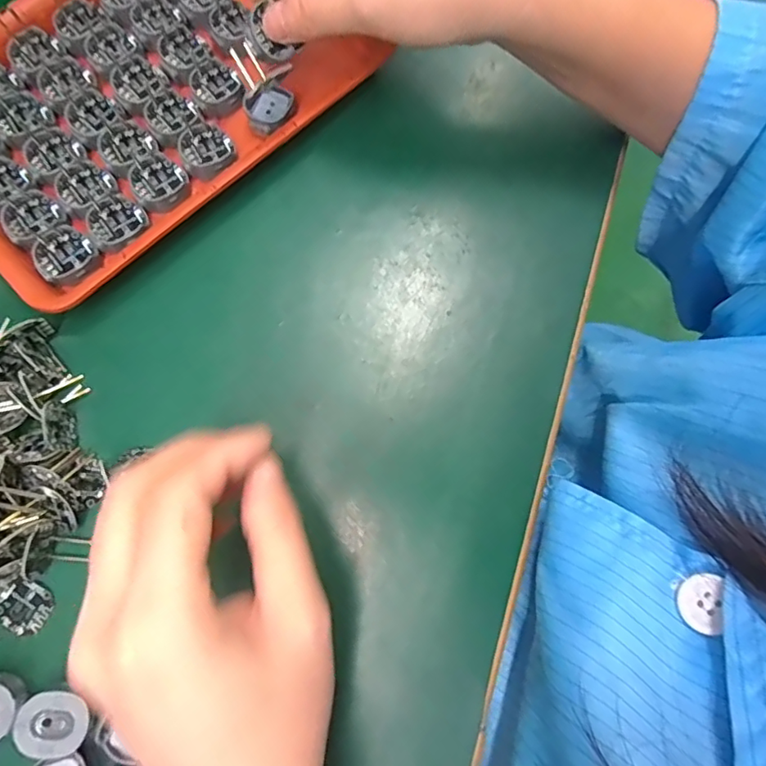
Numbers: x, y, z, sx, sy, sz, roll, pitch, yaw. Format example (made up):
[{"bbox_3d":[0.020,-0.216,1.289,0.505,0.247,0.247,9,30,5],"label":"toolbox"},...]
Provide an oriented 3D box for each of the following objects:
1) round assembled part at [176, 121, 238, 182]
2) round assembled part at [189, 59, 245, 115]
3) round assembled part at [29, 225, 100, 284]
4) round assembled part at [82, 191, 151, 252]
[{"bbox_3d":[-0.093,-0.124,0.277,0.027,0.008,0.028,0,78,-1],"label":"round assembled part"},{"bbox_3d":[-0.091,-0.162,0.287,0.026,0.006,0.028,0,78,-1],"label":"round assembled part"},{"bbox_3d":[-0.159,-0.064,0.263,0.029,0.008,0.028,0,78,-1],"label":"round assembled part"},{"bbox_3d":[-0.137,-0.084,0.269,0.027,0.006,0.029,0,78,-1],"label":"round assembled part"}]

